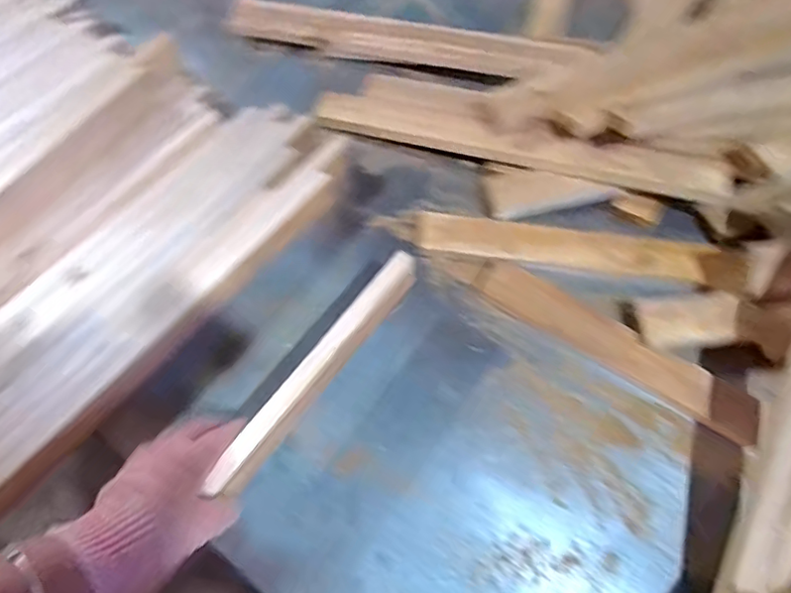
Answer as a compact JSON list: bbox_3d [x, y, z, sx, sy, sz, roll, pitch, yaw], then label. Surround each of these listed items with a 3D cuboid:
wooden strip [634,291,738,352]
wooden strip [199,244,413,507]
[{"bbox_3d":[0.321,0.025,0.613,0.103,0.018,0.061,-4,65,-3],"label":"wooden strip"},{"bbox_3d":[-0.069,0.067,0.535,0.025,0.045,0.275,34,69,13],"label":"wooden strip"}]

